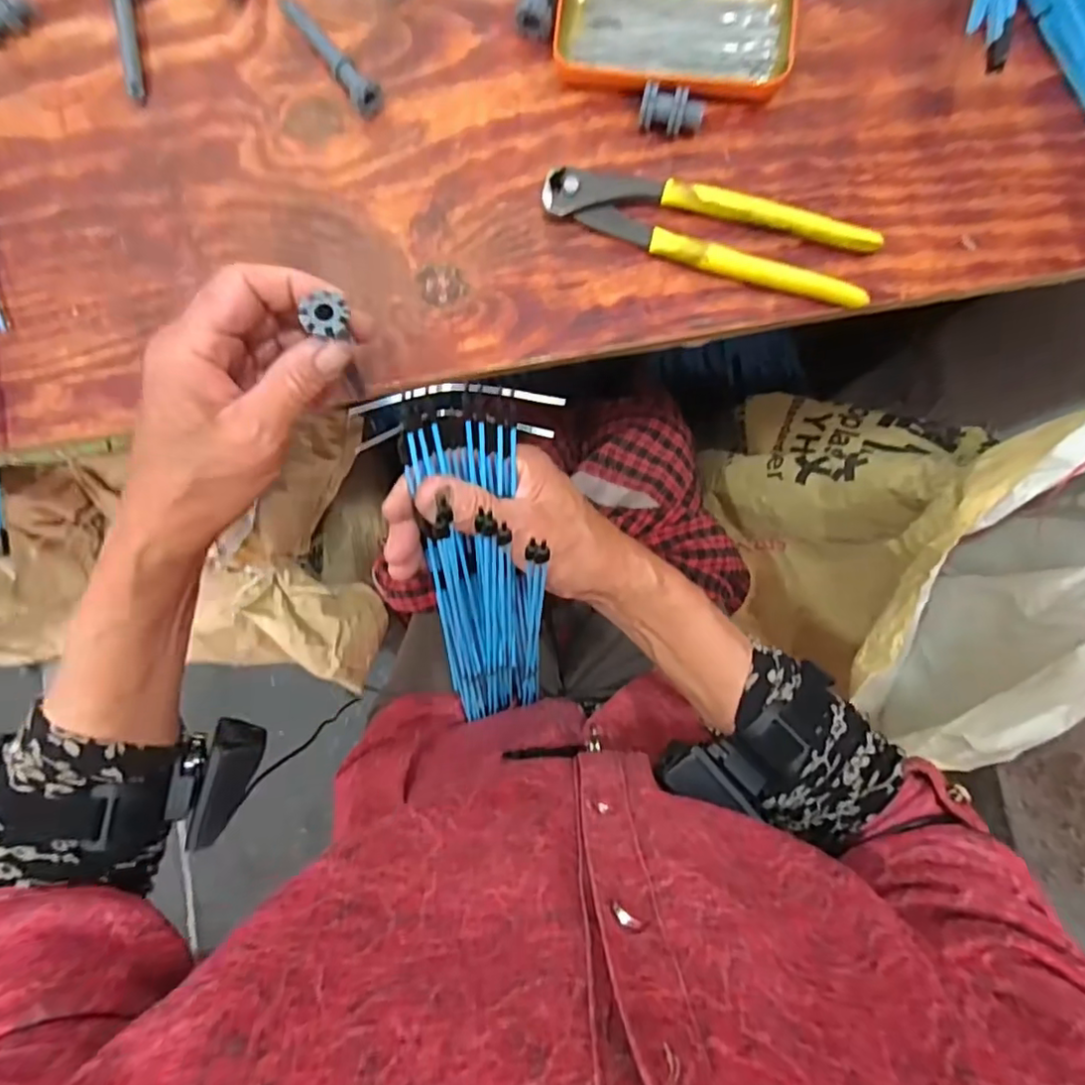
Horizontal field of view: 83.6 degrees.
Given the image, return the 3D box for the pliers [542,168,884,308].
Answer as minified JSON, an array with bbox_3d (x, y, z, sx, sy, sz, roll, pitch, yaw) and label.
[{"bbox_3d":[0.100,-0.189,0.370,0.199,0.022,0.046,15,85,2],"label":"pliers"}]

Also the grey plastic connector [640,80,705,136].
[{"bbox_3d":[0.080,-0.264,0.374,0.038,0.020,0.021,11,85,2],"label":"grey plastic connector"}]

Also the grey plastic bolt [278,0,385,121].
[{"bbox_3d":[-0.136,-0.315,0.383,0.019,0.025,0.103,-35,85,-2],"label":"grey plastic bolt"}]

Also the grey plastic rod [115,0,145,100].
[{"bbox_3d":[-0.269,-0.339,0.389,0.011,0.009,0.104,-8,85,0],"label":"grey plastic rod"}]

